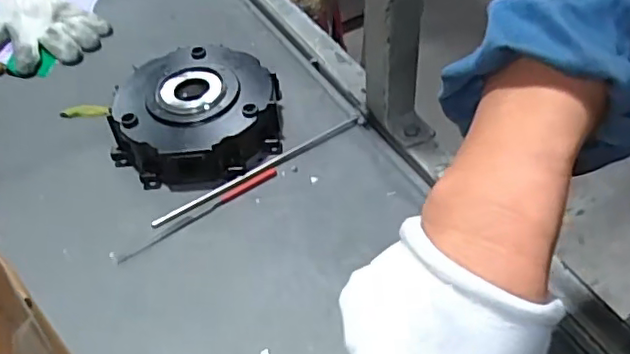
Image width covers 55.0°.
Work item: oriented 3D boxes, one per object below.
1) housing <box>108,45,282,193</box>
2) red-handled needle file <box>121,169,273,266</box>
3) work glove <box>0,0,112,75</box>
[{"bbox_3d":[-0.127,-0.071,0.649,0.171,0.054,0.164,-4,47,1],"label":"housing"},{"bbox_3d":[-0.112,0.034,0.594,0.175,0.004,0.014,-30,52,-21],"label":"red-handled needle file"},{"bbox_3d":[-0.384,-0.203,0.816,0.201,0.028,0.149,24,54,25],"label":"work glove"}]

